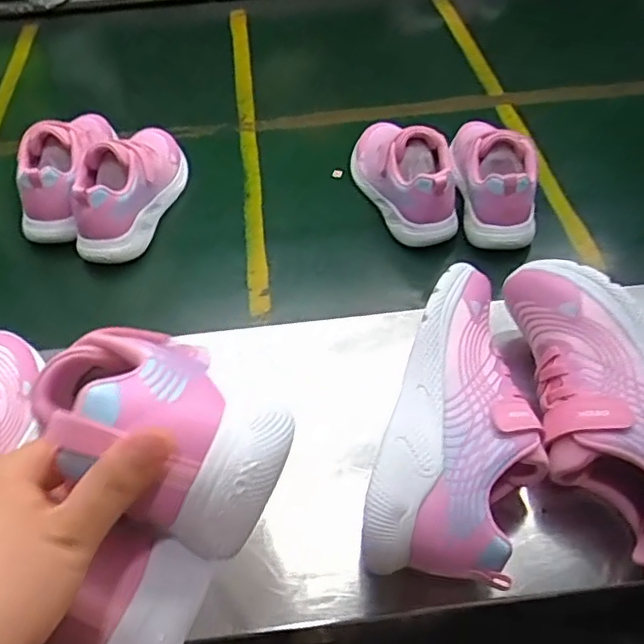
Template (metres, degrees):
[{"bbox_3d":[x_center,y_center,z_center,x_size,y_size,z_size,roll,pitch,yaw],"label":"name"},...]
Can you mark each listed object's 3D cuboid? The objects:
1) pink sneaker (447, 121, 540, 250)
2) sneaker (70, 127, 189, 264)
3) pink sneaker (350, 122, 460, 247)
[{"bbox_3d":[0.188,-0.174,0.717,0.070,0.082,0.185,-2,49,2],"label":"pink sneaker"},{"bbox_3d":[-0.216,-0.165,0.726,0.078,0.086,0.206,9,50,11],"label":"sneaker"},{"bbox_3d":[0.091,-0.179,0.726,0.076,0.089,0.190,-20,51,-13],"label":"pink sneaker"}]

